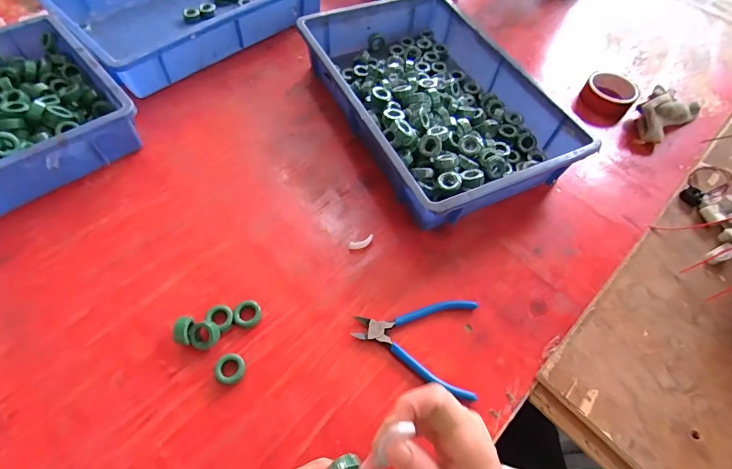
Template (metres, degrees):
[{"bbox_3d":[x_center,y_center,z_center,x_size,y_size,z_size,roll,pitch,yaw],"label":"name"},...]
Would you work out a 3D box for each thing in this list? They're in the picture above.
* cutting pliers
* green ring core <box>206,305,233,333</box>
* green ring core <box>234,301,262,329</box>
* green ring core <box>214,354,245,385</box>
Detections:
[{"bbox_3d":[0.058,0.119,0.450,0.141,0.010,0.110,12,58,3],"label":"cutting pliers"},{"bbox_3d":[-0.166,0.095,0.442,0.032,0.013,0.025,34,62,16],"label":"green ring core"},{"bbox_3d":[-0.138,0.092,0.448,0.029,0.010,0.031,2,58,-3],"label":"green ring core"},{"bbox_3d":[-0.146,0.145,0.414,0.029,0.013,0.030,2,58,-3],"label":"green ring core"}]

